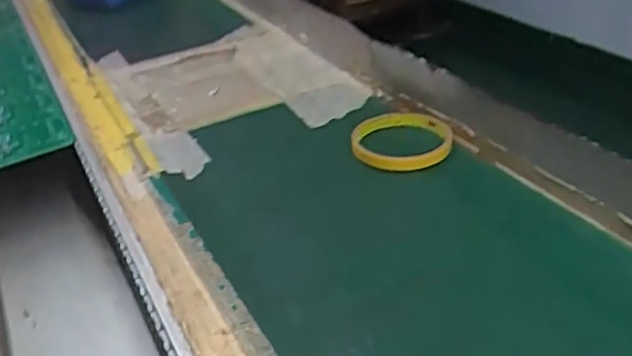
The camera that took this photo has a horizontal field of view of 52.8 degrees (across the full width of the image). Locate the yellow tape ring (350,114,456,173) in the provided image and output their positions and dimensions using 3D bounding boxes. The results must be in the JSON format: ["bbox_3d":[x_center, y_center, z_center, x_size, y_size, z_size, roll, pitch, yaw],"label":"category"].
[{"bbox_3d":[0.074,-0.033,0.546,0.083,0.019,0.077,-5,33,3],"label":"yellow tape ring"}]

